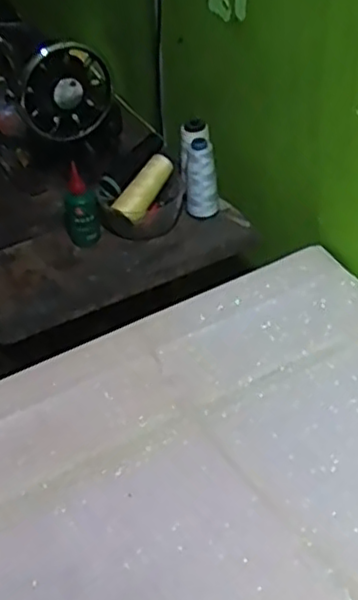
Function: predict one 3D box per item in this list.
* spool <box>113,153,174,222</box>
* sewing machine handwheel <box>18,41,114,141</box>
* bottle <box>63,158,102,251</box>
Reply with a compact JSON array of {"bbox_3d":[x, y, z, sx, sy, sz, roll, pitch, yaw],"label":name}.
[{"bbox_3d":[-0.048,-0.157,0.987,0.036,0.035,0.112,22,65,30],"label":"spool"},{"bbox_3d":[-0.156,-0.288,0.983,0.130,0.125,0.036,-19,43,-16],"label":"sewing machine handwheel"},{"bbox_3d":[-0.134,-0.125,0.957,0.045,0.112,0.037,-14,41,-9],"label":"bottle"}]

